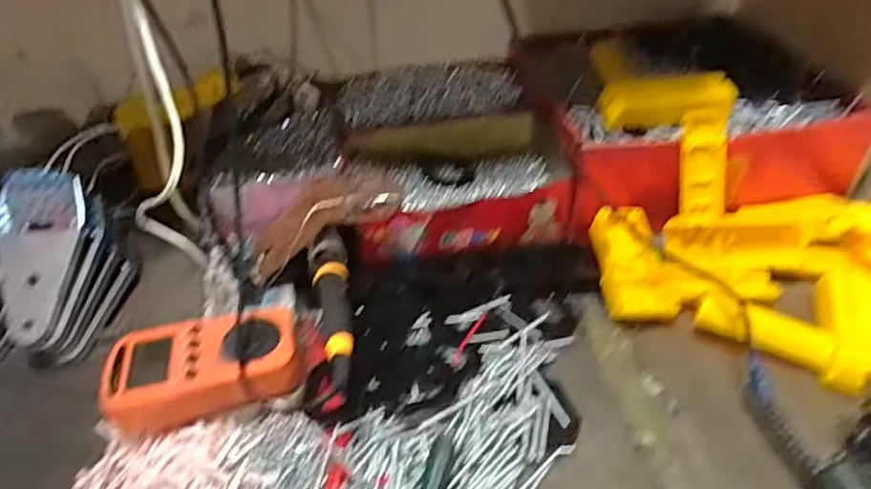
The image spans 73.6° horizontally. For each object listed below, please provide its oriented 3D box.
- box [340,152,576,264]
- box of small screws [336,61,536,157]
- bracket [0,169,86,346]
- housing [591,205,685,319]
[{"bbox_3d":[0.026,-0.055,0.574,0.211,0.058,0.142,-7,39,-6],"label":"box"},{"bbox_3d":[-0.003,-0.153,0.667,0.213,0.045,0.154,-9,39,-8],"label":"box of small screws"},{"bbox_3d":[-0.331,0.008,0.485,0.067,0.020,0.145,-3,76,-2],"label":"bracket"},{"bbox_3d":[0.181,0.019,0.526,0.065,0.048,0.110,-2,39,1],"label":"housing"}]

